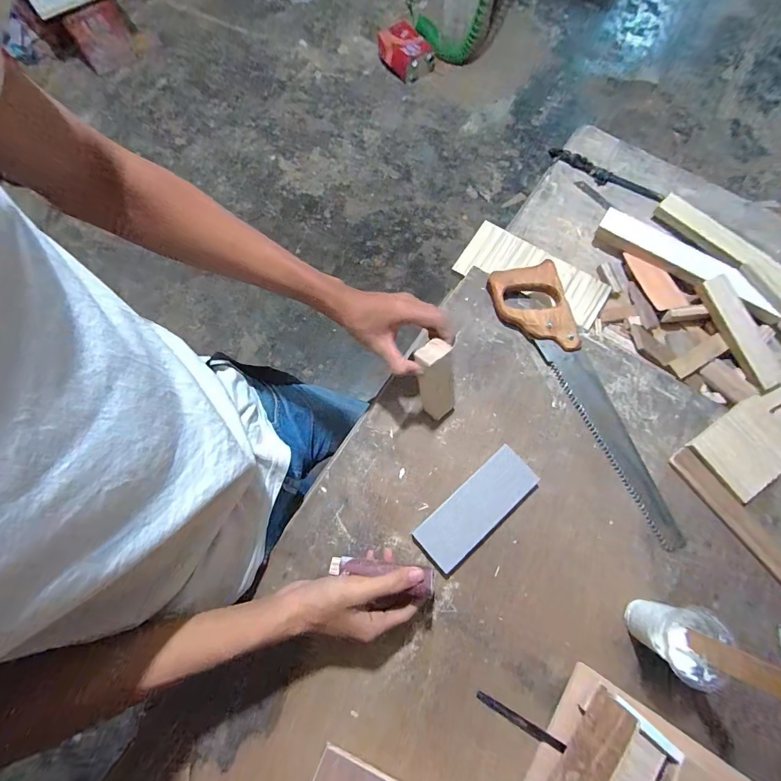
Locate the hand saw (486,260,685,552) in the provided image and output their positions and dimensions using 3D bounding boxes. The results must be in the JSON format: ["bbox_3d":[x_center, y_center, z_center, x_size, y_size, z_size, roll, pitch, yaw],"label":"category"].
[{"bbox_3d":[0.282,0.000,0.532,0.103,0.033,0.429,-27,75,-8],"label":"hand saw"}]

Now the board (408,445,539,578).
[{"bbox_3d":[0.110,0.149,0.495,0.168,0.018,0.064,-40,78,-11],"label":"board"}]

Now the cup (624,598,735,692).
[{"bbox_3d":[0.308,0.269,0.421,0.066,0.078,0.073,21,74,6],"label":"cup"}]

